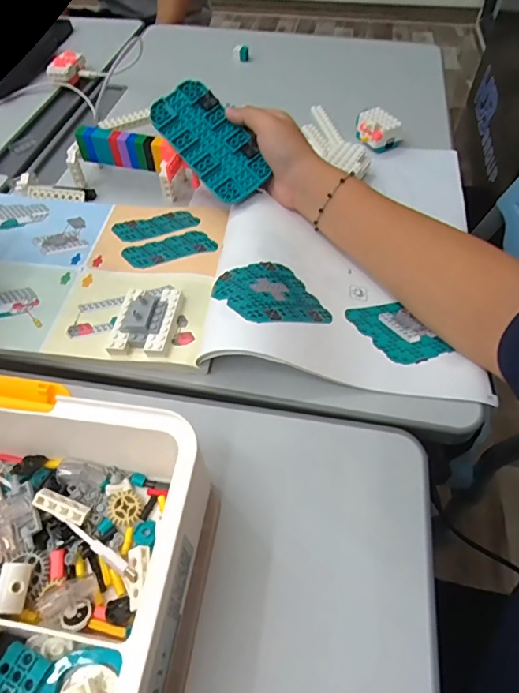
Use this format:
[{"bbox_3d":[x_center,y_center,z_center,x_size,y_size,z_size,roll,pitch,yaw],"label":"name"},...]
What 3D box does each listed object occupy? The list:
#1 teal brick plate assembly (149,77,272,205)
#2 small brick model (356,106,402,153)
[{"bbox_3d":[-0.047,-0.197,0.423,0.061,0.007,0.127,-41,85,-3],"label":"teal brick plate assembly"},{"bbox_3d":[0.140,-0.263,0.537,0.034,0.035,0.055,-34,61,-23],"label":"small brick model"}]

